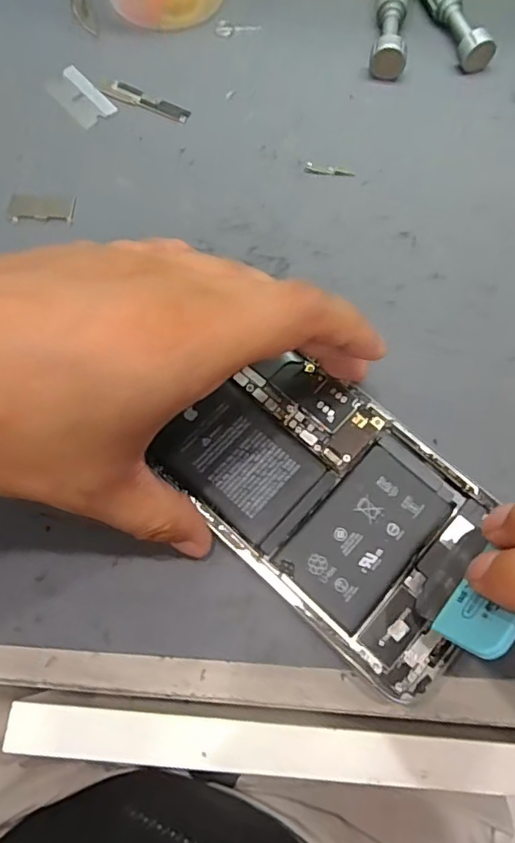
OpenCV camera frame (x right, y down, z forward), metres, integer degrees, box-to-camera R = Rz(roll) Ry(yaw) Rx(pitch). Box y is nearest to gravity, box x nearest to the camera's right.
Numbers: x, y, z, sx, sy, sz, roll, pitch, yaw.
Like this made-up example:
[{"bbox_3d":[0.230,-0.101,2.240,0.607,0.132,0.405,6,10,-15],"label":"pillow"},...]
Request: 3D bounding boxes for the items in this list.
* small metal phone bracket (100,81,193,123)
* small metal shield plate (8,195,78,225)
[{"bbox_3d":[-0.054,-0.156,0.269,0.044,0.004,0.012,26,72,9],"label":"small metal phone bracket"},{"bbox_3d":[-0.096,-0.096,0.246,0.030,0.004,0.014,2,70,0],"label":"small metal shield plate"}]

